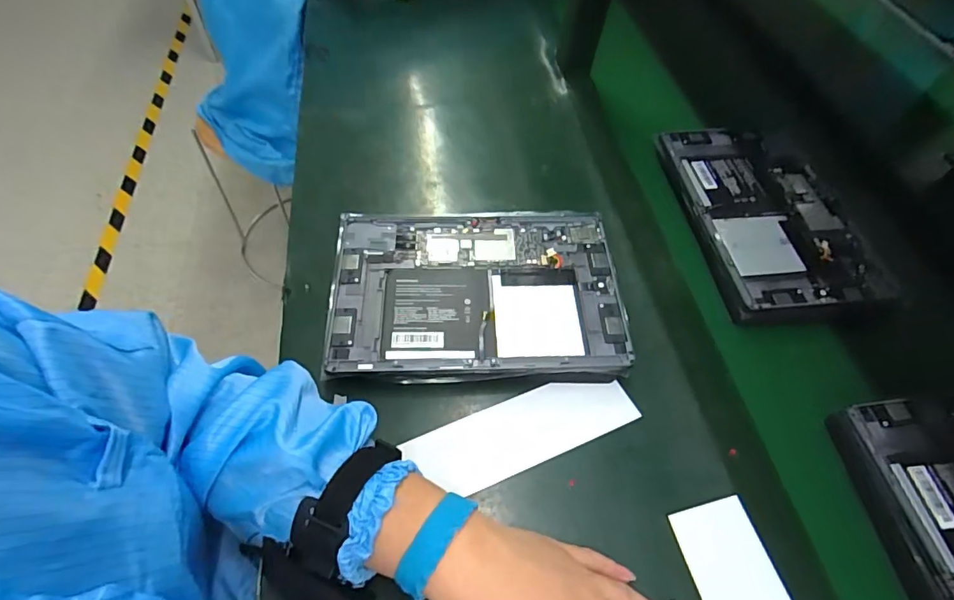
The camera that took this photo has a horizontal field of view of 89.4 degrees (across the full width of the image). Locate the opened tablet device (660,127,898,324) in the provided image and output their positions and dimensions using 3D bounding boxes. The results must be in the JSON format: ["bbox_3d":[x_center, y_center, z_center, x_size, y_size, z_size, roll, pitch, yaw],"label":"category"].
[{"bbox_3d":[0.300,-0.093,0.511,0.157,0.015,0.249,-6,57,-3],"label":"opened tablet device"}]

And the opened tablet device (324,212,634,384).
[{"bbox_3d":[-0.001,-0.010,0.438,0.252,0.009,0.174,-1,57,-3],"label":"opened tablet device"}]

